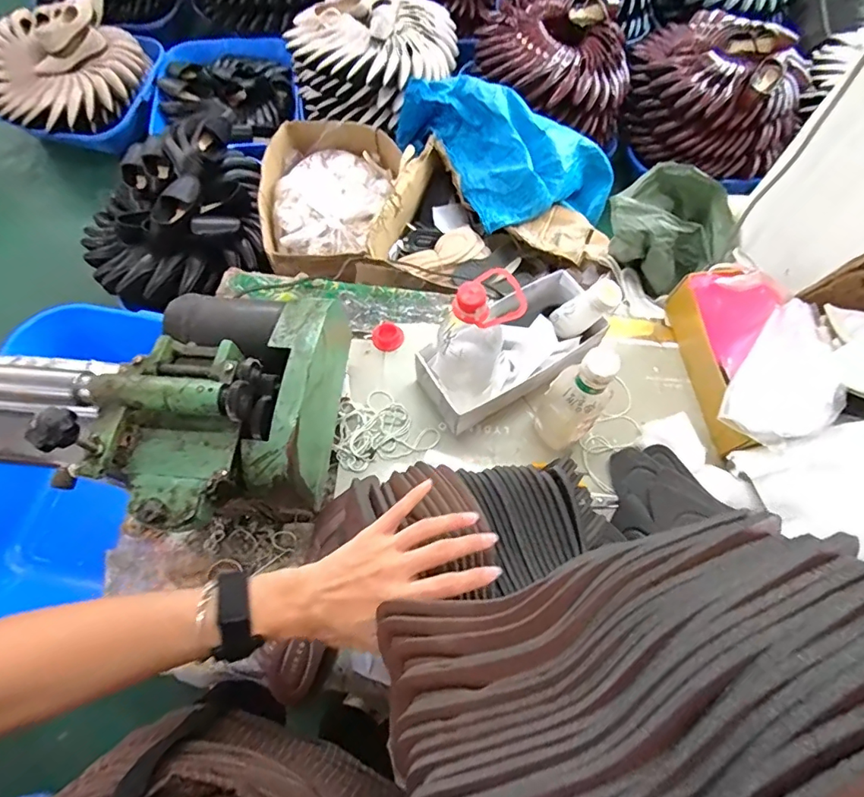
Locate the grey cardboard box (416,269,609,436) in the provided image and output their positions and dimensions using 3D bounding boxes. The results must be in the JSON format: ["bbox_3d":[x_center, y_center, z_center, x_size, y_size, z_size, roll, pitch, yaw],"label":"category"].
[{"bbox_3d":[0.125,-0.078,0.748,0.292,0.114,0.127,-33,72,-14],"label":"grey cardboard box"}]

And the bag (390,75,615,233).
[{"bbox_3d":[0.230,-0.712,1.437,0.519,0.260,0.446,-22,70,-10],"label":"bag"}]

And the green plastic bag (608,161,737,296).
[{"bbox_3d":[0.521,-0.361,1.112,0.256,0.209,0.173,41,72,14],"label":"green plastic bag"}]

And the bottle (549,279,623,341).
[{"bbox_3d":[0.225,-0.129,0.717,0.044,0.114,0.049,7,63,-35],"label":"bottle"}]

